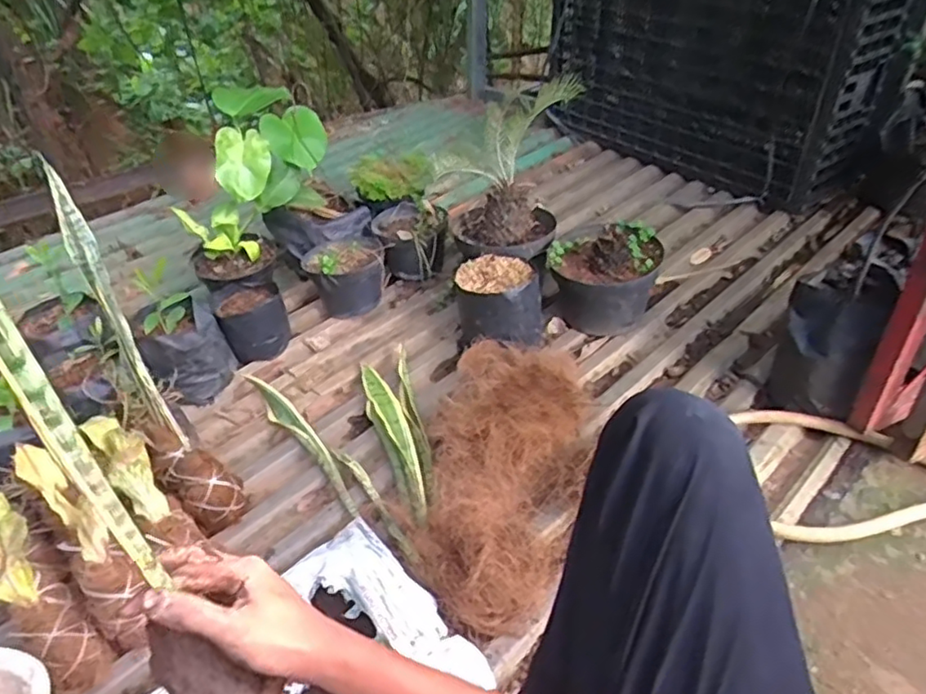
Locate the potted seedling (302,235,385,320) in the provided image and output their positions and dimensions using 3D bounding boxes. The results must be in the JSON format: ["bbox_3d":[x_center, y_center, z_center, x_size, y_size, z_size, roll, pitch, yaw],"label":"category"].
[{"bbox_3d":[-0.257,-0.156,1.399,0.166,0.142,0.189,-9,40,-12],"label":"potted seedling"}]

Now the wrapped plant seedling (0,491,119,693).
[{"bbox_3d":[-0.556,0.287,0.807,0.069,0.093,0.325,-34,74,-33],"label":"wrapped plant seedling"}]

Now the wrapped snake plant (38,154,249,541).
[{"bbox_3d":[-0.453,0.017,0.902,0.088,0.541,0.078,-29,15,-29],"label":"wrapped snake plant"}]

